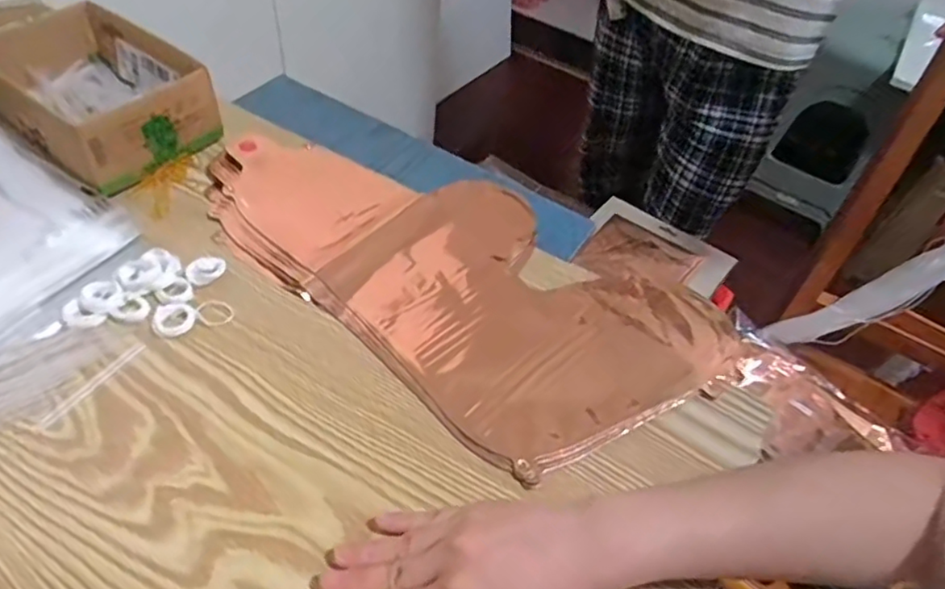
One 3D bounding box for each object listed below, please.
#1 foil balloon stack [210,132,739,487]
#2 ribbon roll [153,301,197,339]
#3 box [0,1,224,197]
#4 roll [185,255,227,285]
[{"bbox_3d":[-0.018,-0.037,0.499,0.418,0.025,0.223,35,55,21],"label":"foil balloon stack"},{"bbox_3d":[-0.213,0.017,0.441,0.029,0.008,0.025,-9,52,-14],"label":"ribbon roll"},{"bbox_3d":[-0.337,-0.184,0.552,0.198,0.061,0.129,35,55,21],"label":"box"},{"bbox_3d":[-0.203,-0.018,0.473,0.029,0.009,0.023,-21,56,-23],"label":"roll"}]

